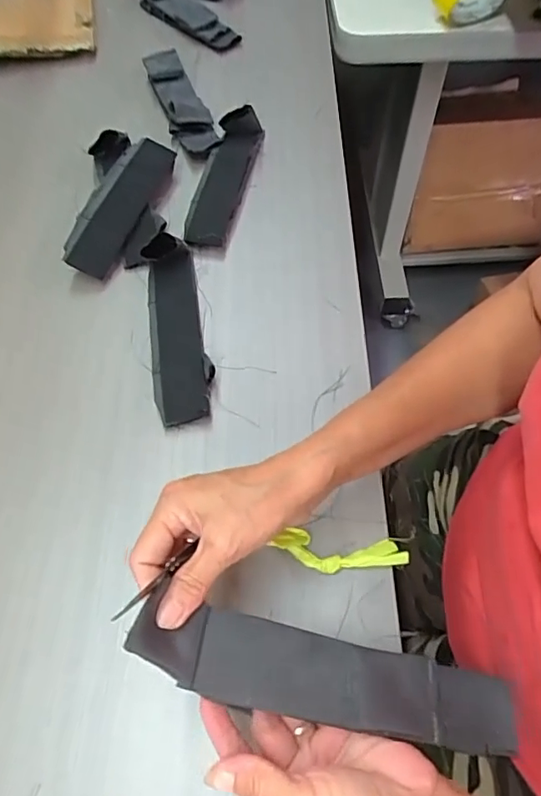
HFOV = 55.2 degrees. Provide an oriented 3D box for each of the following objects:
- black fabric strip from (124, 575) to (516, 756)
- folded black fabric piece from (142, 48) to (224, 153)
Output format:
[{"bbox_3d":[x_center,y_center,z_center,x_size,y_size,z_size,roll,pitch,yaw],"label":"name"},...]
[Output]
[{"bbox_3d":[0.034,0.158,0.293,0.224,0.025,0.044,15,62,-5],"label":"black fabric strip"},{"bbox_3d":[-0.112,-0.366,0.634,0.047,0.020,0.192,-20,62,-9],"label":"folded black fabric piece"}]

